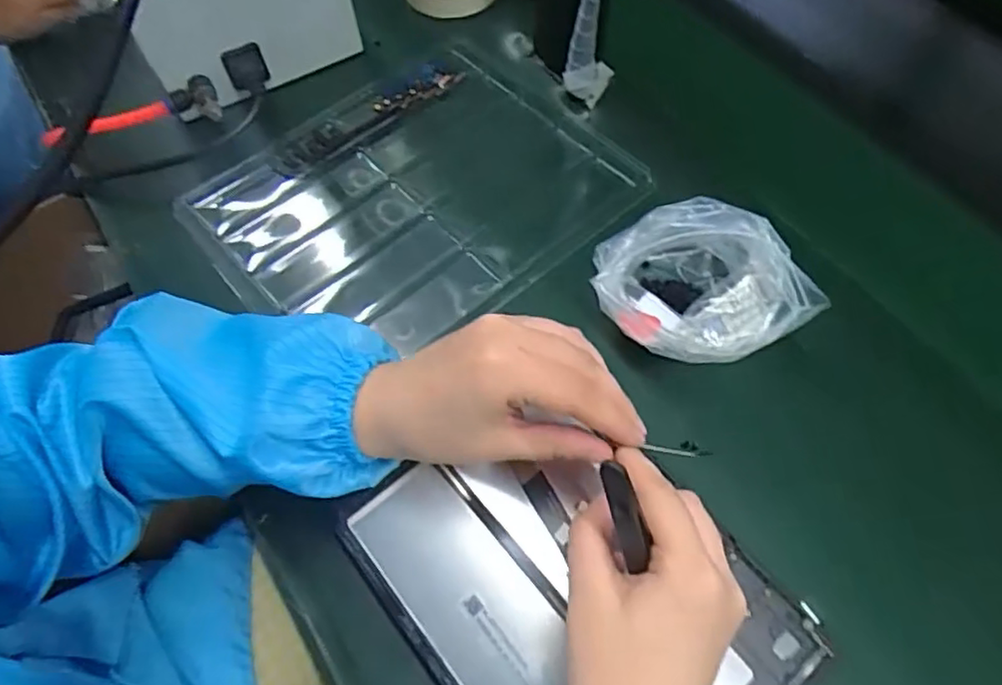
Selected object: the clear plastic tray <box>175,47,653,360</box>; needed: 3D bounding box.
[{"bbox_3d":[-0.066,-0.103,0.482,0.268,0.023,0.226,-36,67,-17],"label":"clear plastic tray"}]

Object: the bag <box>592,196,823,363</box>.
[{"bbox_3d":[0.117,-0.036,0.402,0.114,0.063,0.101,-8,62,-4],"label":"bag"}]

